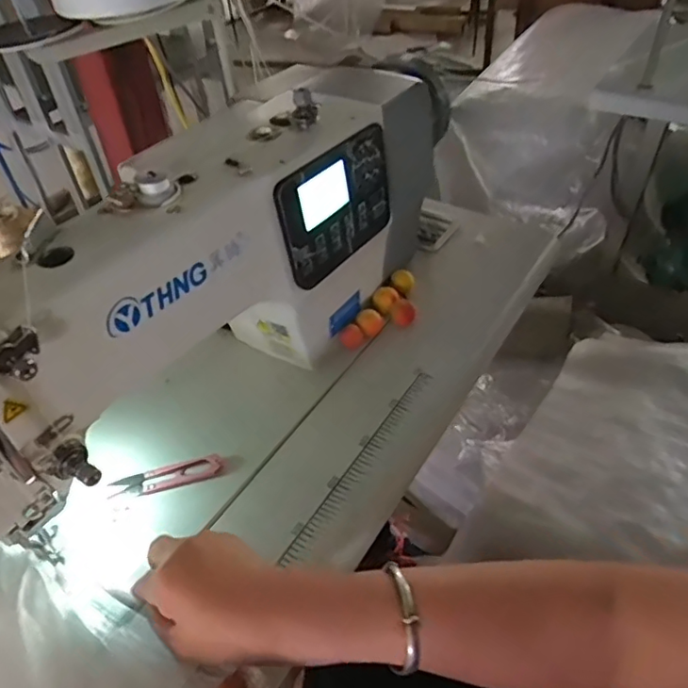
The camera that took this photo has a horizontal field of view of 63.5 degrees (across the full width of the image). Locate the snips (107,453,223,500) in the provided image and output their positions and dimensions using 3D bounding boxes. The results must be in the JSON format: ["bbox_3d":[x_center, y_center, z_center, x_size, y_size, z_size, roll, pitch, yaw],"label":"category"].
[{"bbox_3d":[-0.158,0.117,0.494,0.098,0.010,0.022,-11,45,-8],"label":"snips"}]

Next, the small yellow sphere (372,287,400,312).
[{"bbox_3d":[0.047,-0.051,0.633,0.028,0.020,0.027,0,44,3],"label":"small yellow sphere"}]

